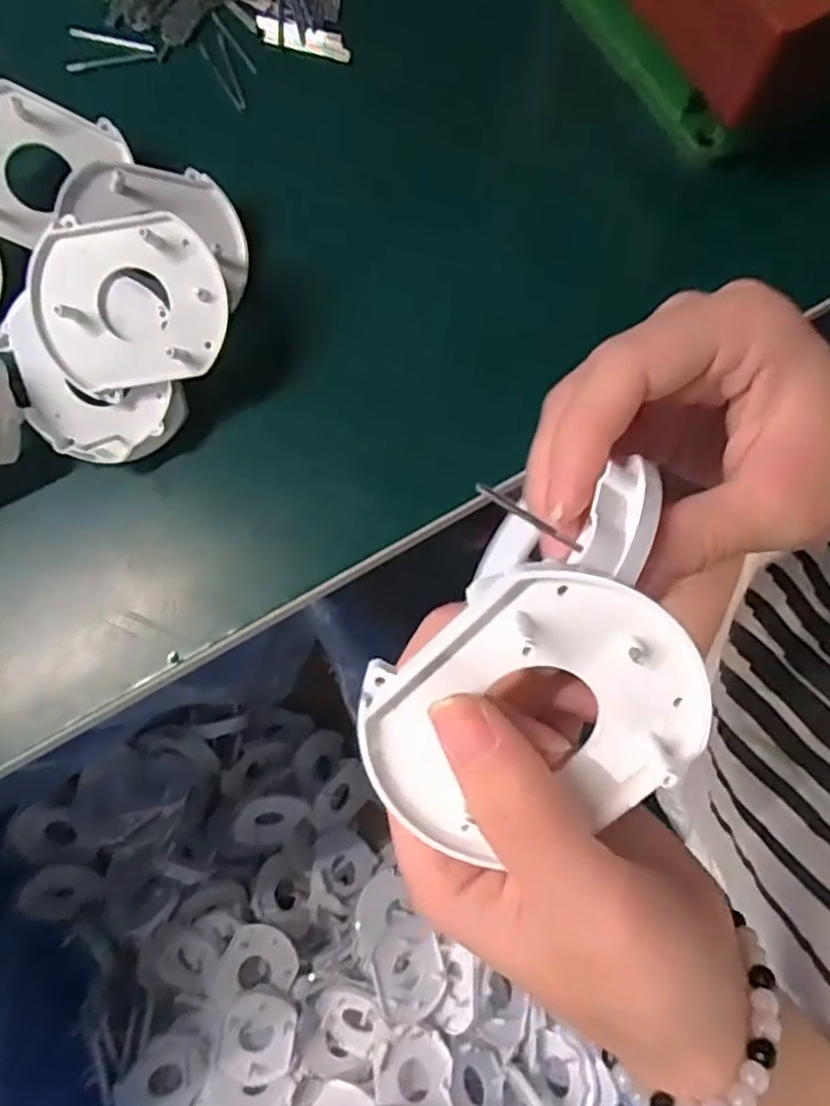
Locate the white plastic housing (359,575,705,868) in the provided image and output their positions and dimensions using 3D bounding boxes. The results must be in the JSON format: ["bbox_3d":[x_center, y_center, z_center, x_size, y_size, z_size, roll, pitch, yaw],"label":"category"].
[{"bbox_3d":[0.023,0.034,0.142,0.070,0.010,0.056,-36,107,13],"label":"white plastic housing"}]

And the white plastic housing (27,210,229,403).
[{"bbox_3d":[-0.104,-0.091,0.250,0.068,0.014,0.059,-2,103,-2],"label":"white plastic housing"}]

